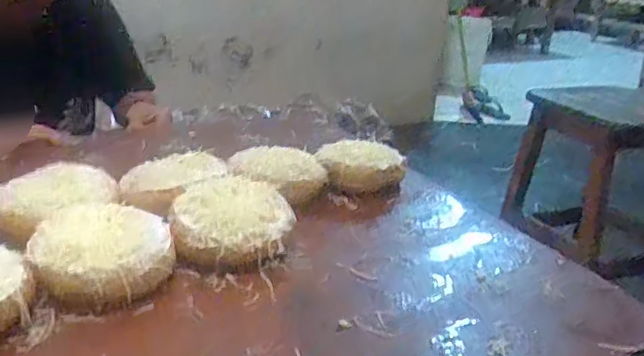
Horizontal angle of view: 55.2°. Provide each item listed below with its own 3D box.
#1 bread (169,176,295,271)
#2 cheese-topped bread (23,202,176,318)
[{"bbox_3d":[-0.072,0.037,0.505,0.100,0.043,0.093,1,22,-8],"label":"bread"},{"bbox_3d":[-0.157,0.056,0.449,0.100,0.042,0.091,-8,25,-27],"label":"cheese-topped bread"}]

